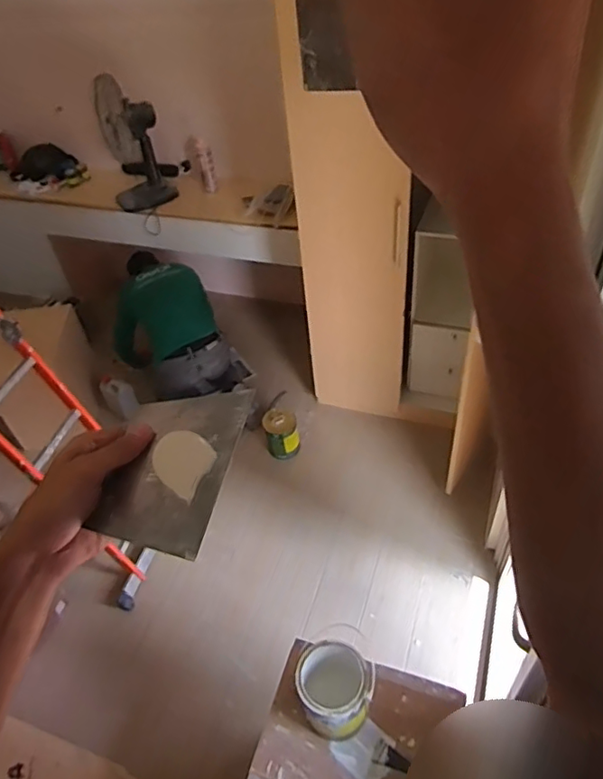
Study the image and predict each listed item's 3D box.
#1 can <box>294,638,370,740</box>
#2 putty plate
[{"bbox_3d":[0.078,0.708,1.348,0.166,0.171,0.177,-20,46,-13],"label":"can"},{"bbox_3d":[-0.094,0.056,0.411,0.090,0.007,0.129,-2,49,19],"label":"putty plate"}]

